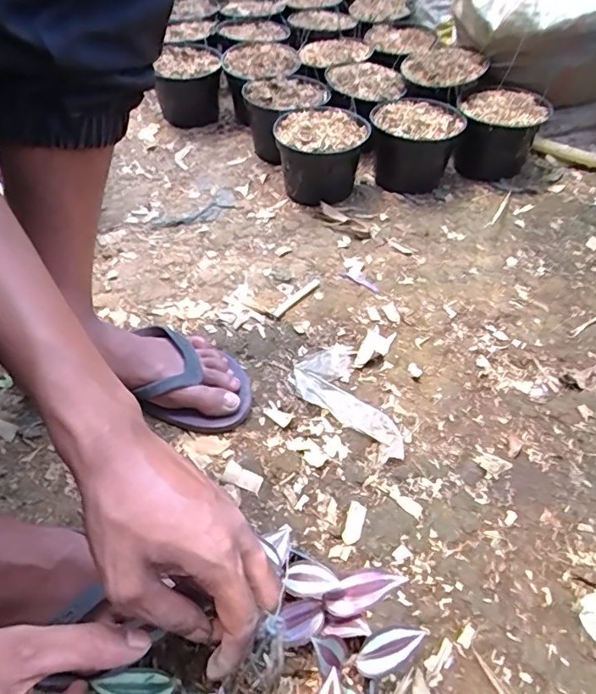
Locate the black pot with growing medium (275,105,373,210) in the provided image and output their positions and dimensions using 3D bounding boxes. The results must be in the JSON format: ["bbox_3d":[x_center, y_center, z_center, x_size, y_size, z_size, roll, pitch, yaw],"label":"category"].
[{"bbox_3d":[0.035,-0.308,0.808,0.138,0.110,0.151,-2,51,2],"label":"black pot with growing medium"}]

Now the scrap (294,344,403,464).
[{"bbox_3d":[0.051,0.062,0.559,0.082,0.011,0.164,-15,53,-13],"label":"scrap"}]

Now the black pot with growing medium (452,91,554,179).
[{"bbox_3d":[0.340,-0.354,0.837,0.132,0.117,0.123,5,52,7],"label":"black pot with growing medium"}]

